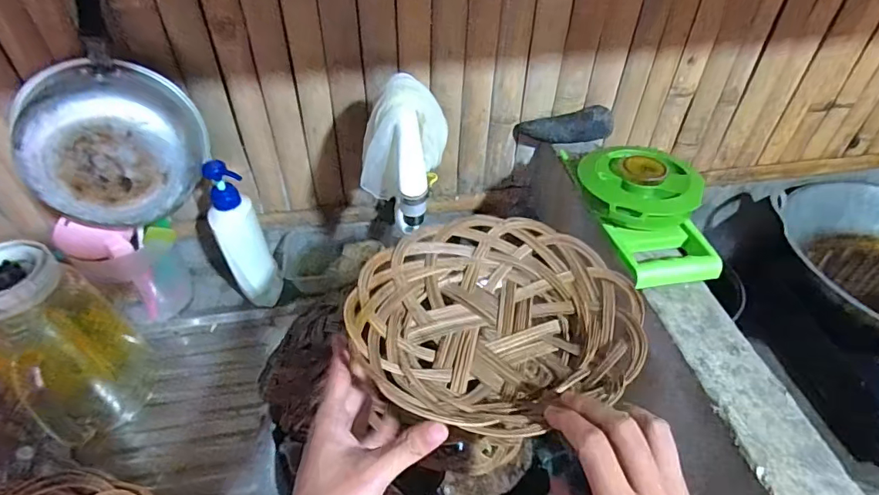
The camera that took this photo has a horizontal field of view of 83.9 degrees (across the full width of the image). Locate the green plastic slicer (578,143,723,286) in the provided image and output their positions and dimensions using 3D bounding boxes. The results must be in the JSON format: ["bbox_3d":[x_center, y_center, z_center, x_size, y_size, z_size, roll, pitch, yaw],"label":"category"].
[{"bbox_3d":[0.246,-0.043,0.578,0.136,0.066,0.188,-4,44,-5],"label":"green plastic slicer"}]

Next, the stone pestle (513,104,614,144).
[{"bbox_3d":[0.187,-0.184,0.735,0.141,0.049,0.047,2,44,1],"label":"stone pestle"}]

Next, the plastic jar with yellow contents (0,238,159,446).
[{"bbox_3d":[-0.441,0.116,0.583,0.119,0.239,0.122,0,43,0],"label":"plastic jar with yellow contents"}]

